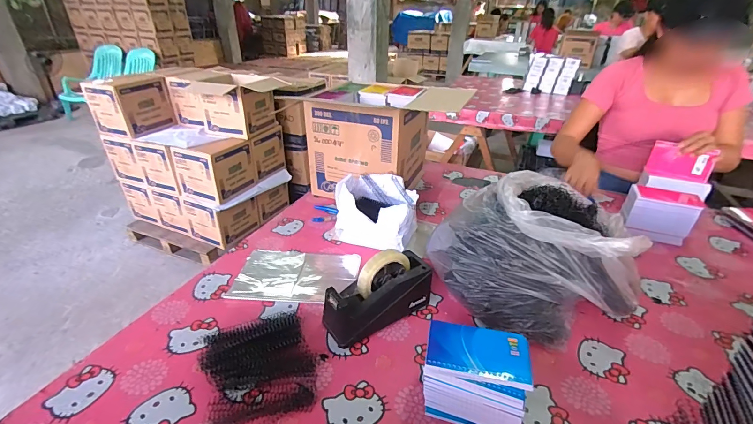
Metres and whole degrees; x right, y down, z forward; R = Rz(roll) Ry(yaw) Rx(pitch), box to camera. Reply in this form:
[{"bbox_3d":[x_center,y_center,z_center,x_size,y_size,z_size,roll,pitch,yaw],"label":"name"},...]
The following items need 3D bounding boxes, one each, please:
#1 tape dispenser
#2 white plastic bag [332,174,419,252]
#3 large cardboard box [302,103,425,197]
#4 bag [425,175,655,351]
[{"bbox_3d":[0.005,0.145,0.646,0.202,0.126,0.069,-18,35,-29],"label":"tape dispenser"},{"bbox_3d":[0.003,-0.005,0.898,0.201,0.128,0.152,14,32,22],"label":"white plastic bag"},{"bbox_3d":[-0.016,-0.203,1.091,0.282,0.288,0.295,14,32,21],"label":"large cardboard box"},{"bbox_3d":[0.320,0.067,0.689,0.348,0.234,0.309,-16,34,-27],"label":"bag"}]

